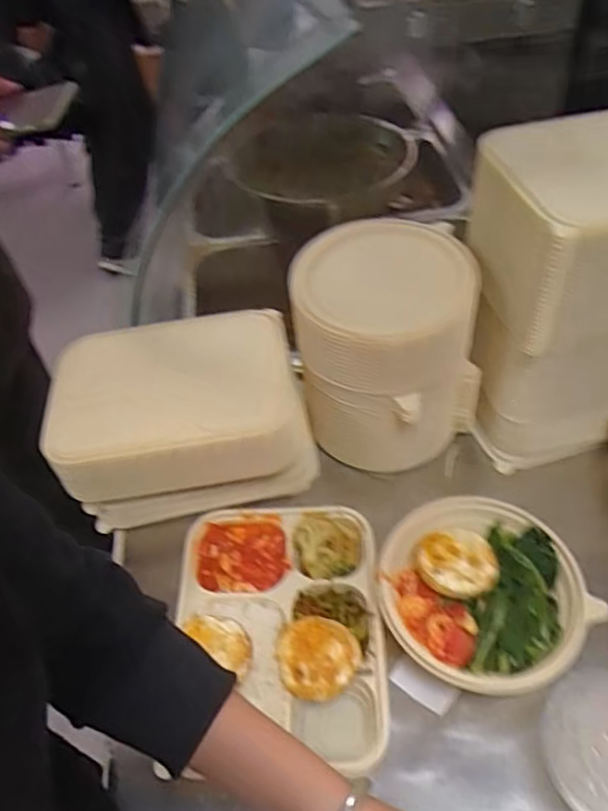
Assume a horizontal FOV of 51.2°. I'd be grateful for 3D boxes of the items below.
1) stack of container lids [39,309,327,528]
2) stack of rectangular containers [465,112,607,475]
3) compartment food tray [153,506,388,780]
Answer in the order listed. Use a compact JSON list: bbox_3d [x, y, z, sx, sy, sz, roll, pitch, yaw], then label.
[{"bbox_3d":[-0.133,0.013,0.704,0.267,0.131,0.188,-8,47,-1],"label":"stack of container lids"},{"bbox_3d":[0.306,-0.113,0.672,0.256,0.317,0.169,-13,47,-6],"label":"stack of rectangular containers"},{"bbox_3d":[-0.024,0.209,0.596,0.190,0.064,0.243,-4,47,3],"label":"compartment food tray"}]

